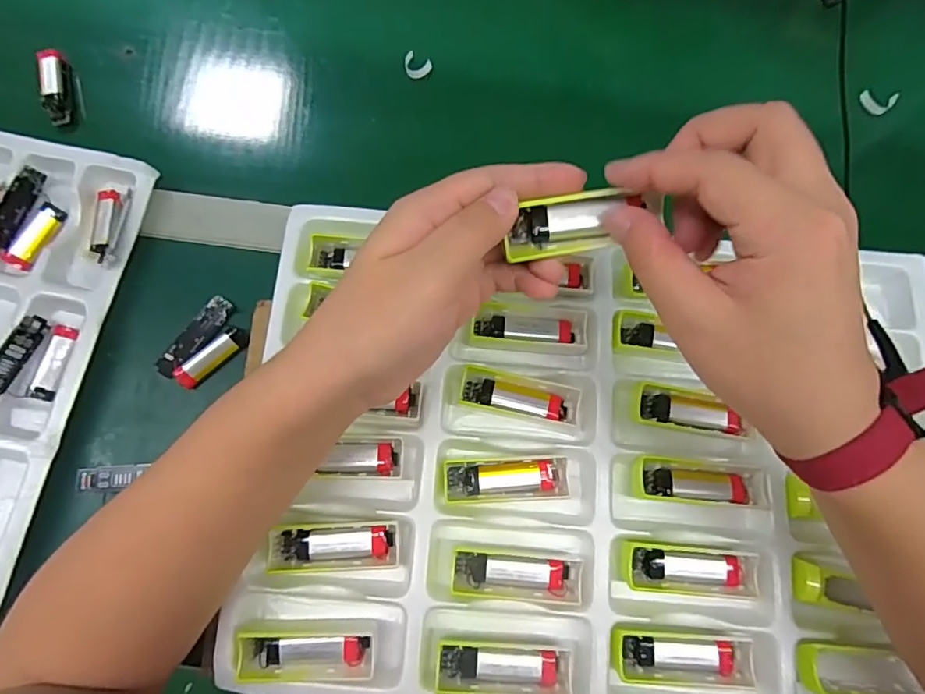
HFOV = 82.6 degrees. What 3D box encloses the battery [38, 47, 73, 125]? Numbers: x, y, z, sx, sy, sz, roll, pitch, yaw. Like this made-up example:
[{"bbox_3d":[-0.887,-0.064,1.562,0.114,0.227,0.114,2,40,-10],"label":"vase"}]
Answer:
[{"bbox_3d":[-0.344,-0.222,0.444,0.020,0.011,0.072,-17,77,-6],"label":"battery"}]

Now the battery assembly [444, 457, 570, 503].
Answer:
[{"bbox_3d":[0.028,0.085,0.338,0.078,0.018,0.025,-2,76,-3],"label":"battery assembly"}]

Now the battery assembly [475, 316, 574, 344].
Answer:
[{"bbox_3d":[0.044,-0.011,0.367,0.069,0.014,0.015,4,76,-1],"label":"battery assembly"}]

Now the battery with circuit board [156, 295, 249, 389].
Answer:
[{"bbox_3d":[-0.189,-0.001,0.388,0.040,0.011,0.067,36,77,7],"label":"battery with circuit board"}]

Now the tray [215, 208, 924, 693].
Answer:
[{"bbox_3d":[0.080,0.073,0.346,0.433,0.034,0.305,8,76,0],"label":"tray"}]

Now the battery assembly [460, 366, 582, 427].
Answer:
[{"bbox_3d":[0.038,0.033,0.352,0.079,0.018,0.025,13,76,1],"label":"battery assembly"}]

